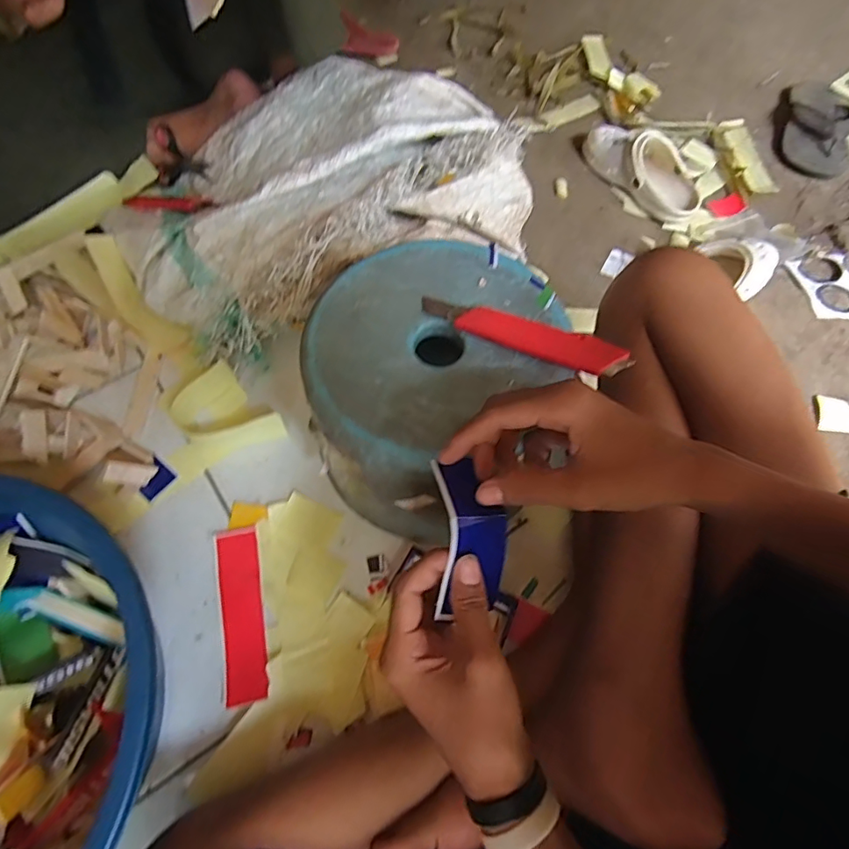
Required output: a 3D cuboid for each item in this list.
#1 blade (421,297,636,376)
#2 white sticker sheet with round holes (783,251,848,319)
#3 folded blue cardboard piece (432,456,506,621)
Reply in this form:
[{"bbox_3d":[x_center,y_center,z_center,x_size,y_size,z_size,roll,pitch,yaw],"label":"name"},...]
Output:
[{"bbox_3d":[0.079,-0.076,0.440,0.172,0.007,0.030,21,75,15],"label":"blade"},{"bbox_3d":[0.646,-0.217,0.815,0.138,0.010,0.137,-7,59,2],"label":"white sticker sheet with round holes"},{"bbox_3d":[0.030,0.071,0.345,0.047,0.023,0.095,-6,82,-6],"label":"folded blue cardboard piece"}]

